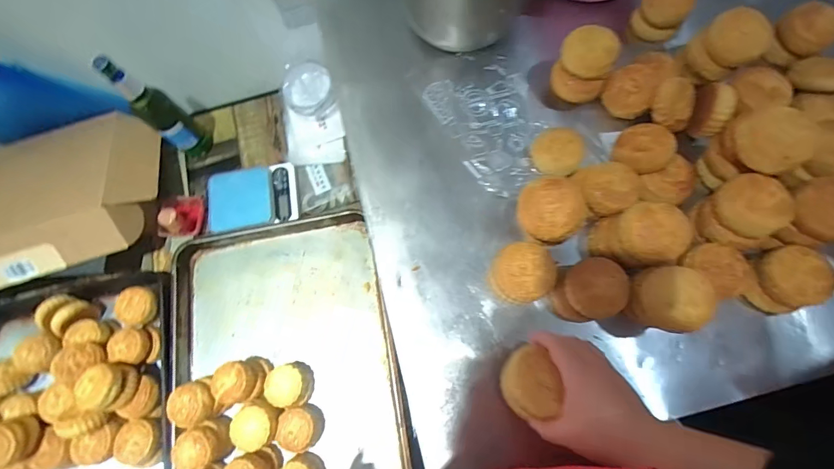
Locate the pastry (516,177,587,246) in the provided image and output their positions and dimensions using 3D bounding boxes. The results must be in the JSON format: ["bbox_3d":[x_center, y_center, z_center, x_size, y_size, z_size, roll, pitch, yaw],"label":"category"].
[{"bbox_3d":[0.147,-0.029,0.438,0.067,0.023,0.067,-29,75,23],"label":"pastry"}]

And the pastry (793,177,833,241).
[{"bbox_3d":[0.461,-0.030,0.442,0.066,0.030,0.068,-39,45,-5],"label":"pastry"}]

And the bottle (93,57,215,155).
[{"bbox_3d":[-0.487,-0.233,0.756,0.070,0.246,0.059,-43,76,-9],"label":"bottle"}]

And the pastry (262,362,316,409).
[{"bbox_3d":[-0.221,0.264,0.697,0.070,0.058,0.072,-1,74,3],"label":"pastry"}]

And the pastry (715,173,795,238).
[{"bbox_3d":[0.388,-0.034,0.457,0.064,0.029,0.071,-16,73,-1],"label":"pastry"}]

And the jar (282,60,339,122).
[{"bbox_3d":[-0.224,-0.297,0.844,0.101,0.092,0.092,-1,74,3],"label":"jar"}]

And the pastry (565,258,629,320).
[{"bbox_3d":[0.211,0.062,0.464,0.064,0.023,0.067,-1,74,3],"label":"pastry"}]

